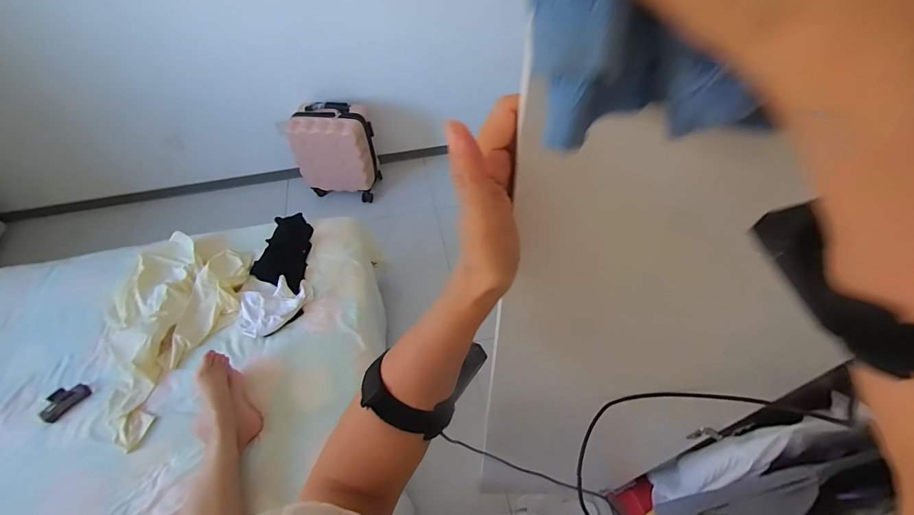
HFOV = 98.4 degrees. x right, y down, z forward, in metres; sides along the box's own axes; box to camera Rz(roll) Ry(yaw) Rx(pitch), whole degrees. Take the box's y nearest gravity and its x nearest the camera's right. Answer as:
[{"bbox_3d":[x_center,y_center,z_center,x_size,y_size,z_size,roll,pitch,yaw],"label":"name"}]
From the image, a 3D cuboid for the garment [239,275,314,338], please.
[{"bbox_3d":[-0.540,0.140,1.169,0.217,0.053,0.142,-33,58,-22],"label":"garment"}]

